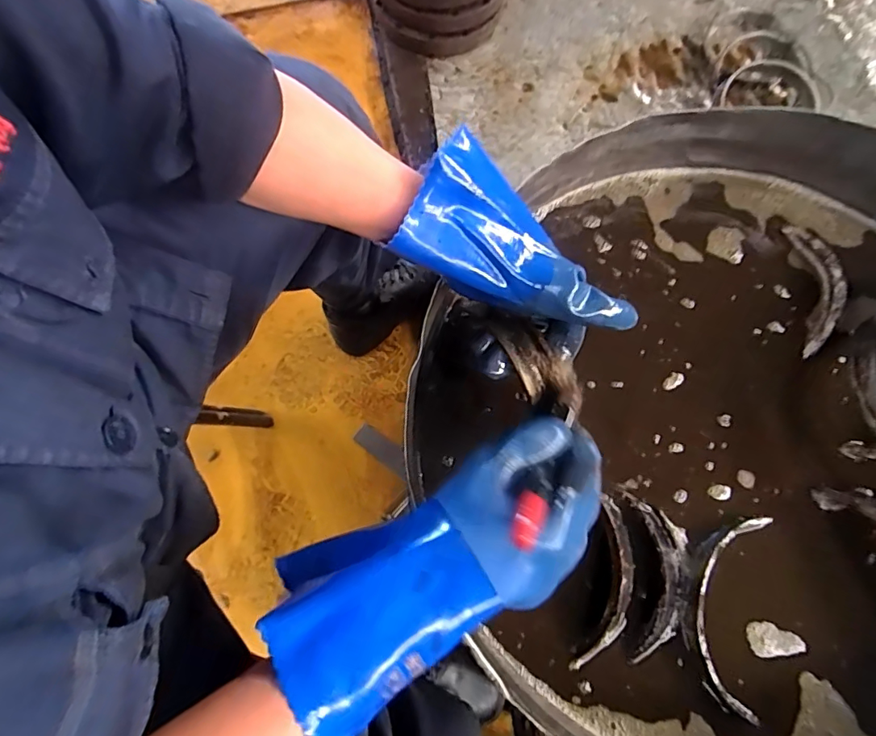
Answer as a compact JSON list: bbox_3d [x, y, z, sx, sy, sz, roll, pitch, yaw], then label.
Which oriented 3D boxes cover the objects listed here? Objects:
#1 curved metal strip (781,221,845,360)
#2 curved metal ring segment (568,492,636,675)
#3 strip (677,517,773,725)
[{"bbox_3d":[0.379,-0.084,0.492,0.048,0.012,0.139,-5,75,0],"label":"curved metal strip"},{"bbox_3d":[0.149,0.186,0.416,0.036,0.028,0.143,15,76,5],"label":"curved metal ring segment"},{"bbox_3d":[0.244,0.203,0.417,0.073,0.018,0.161,13,76,5],"label":"strip"}]

